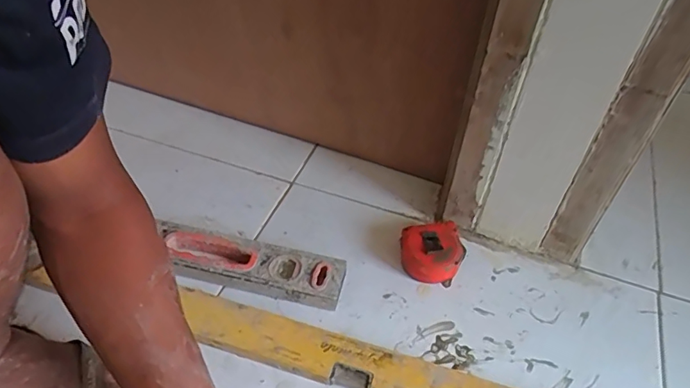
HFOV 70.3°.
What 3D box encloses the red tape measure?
[{"bbox_3d":[0.110,0.074,0.619,0.075,0.043,0.074,1,47,-1],"label":"red tape measure"}]

